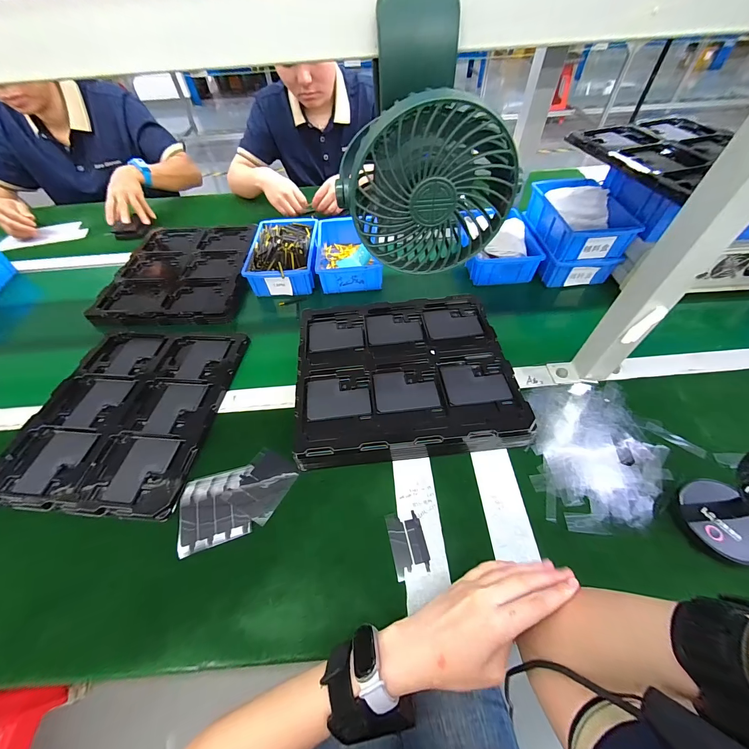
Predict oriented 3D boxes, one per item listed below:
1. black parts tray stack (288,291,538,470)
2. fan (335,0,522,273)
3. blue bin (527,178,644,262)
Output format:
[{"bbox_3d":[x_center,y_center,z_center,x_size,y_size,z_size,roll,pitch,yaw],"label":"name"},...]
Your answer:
[{"bbox_3d":[0.042,-0.006,0.512,0.321,0.049,0.288,-8,54,-5],"label":"black parts tray stack"},{"bbox_3d":[0.037,-0.164,0.228,0.115,0.132,0.112,1,53,2],"label":"fan"},{"bbox_3d":[0.416,-0.331,0.659,0.140,0.067,0.213,-4,53,-2],"label":"blue bin"}]

